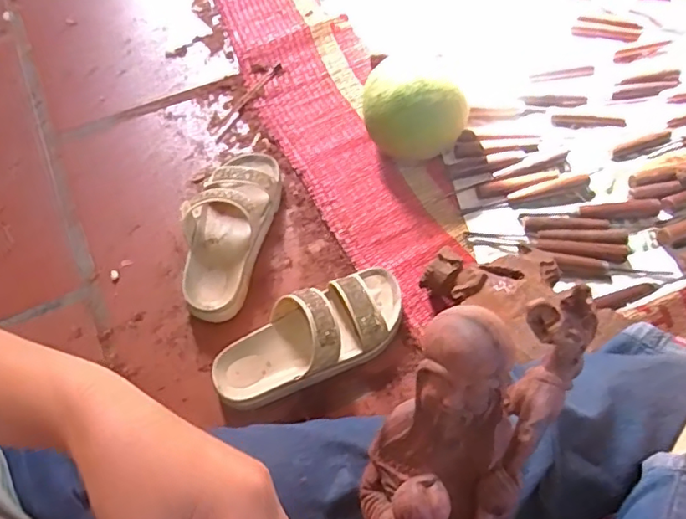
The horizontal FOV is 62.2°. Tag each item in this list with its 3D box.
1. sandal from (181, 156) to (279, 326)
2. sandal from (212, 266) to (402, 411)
[{"bbox_3d":[-0.148,-0.044,0.700,0.106,0.070,0.235,13,61,7],"label":"sandal"},{"bbox_3d":[-0.031,0.082,0.621,0.225,0.077,0.088,-26,63,-15],"label":"sandal"}]

